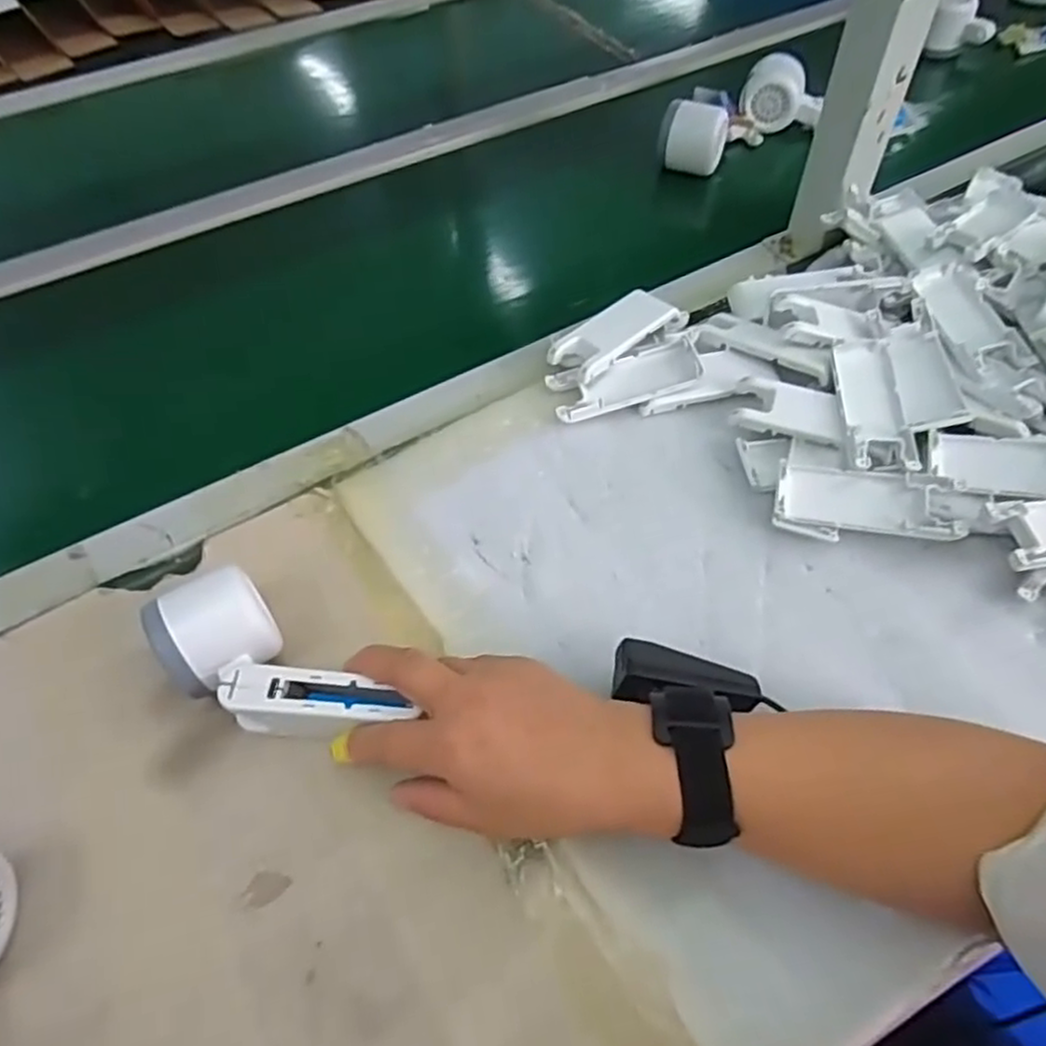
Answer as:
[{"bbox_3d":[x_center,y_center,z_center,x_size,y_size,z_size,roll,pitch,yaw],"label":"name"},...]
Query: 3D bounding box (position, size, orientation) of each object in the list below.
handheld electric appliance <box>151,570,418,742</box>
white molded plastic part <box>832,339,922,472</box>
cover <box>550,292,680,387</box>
[{"bbox_3d":[-0.130,0.078,0.382,0.134,0.040,0.062,28,63,10],"label":"handheld electric appliance"},{"bbox_3d":[0.228,-0.079,0.476,0.038,0.010,0.103,2,58,2],"label":"white molded plastic part"},{"bbox_3d":[0.066,-0.139,0.530,0.097,0.013,0.039,-37,65,-20],"label":"cover"}]

